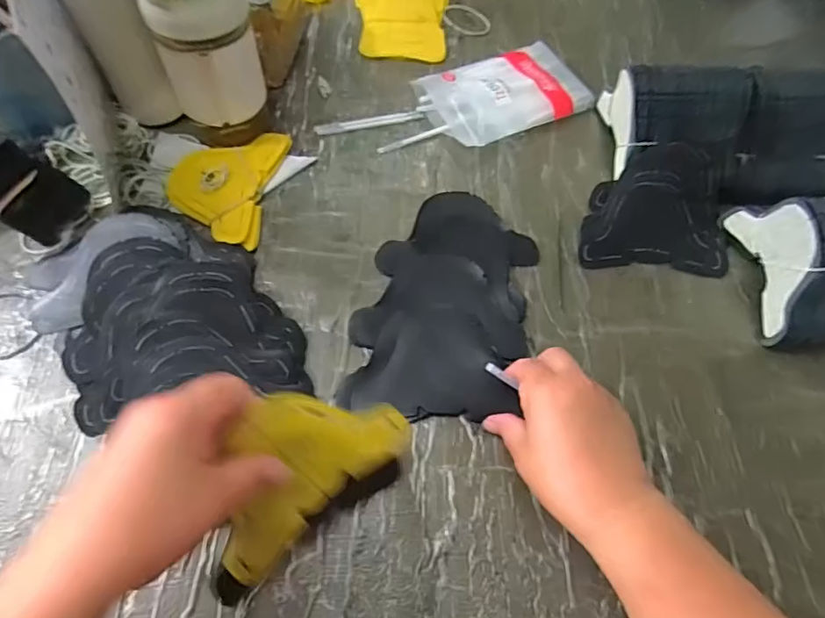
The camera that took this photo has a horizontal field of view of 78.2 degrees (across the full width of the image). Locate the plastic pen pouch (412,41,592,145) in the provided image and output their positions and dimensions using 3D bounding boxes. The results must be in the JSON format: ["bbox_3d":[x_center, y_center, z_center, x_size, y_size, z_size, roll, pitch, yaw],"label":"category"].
[{"bbox_3d":[0.101,-0.237,0.555,0.175,0.027,0.108,-25,66,-16],"label":"plastic pen pouch"}]

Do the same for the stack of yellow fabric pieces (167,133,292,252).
[{"bbox_3d":[-0.178,-0.119,0.479,0.095,0.010,0.131,10,61,2],"label":"stack of yellow fabric pieces"}]

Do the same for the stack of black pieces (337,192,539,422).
[{"bbox_3d":[0.030,-0.011,0.428,0.133,0.016,0.210,12,61,3],"label":"stack of black pieces"}]

